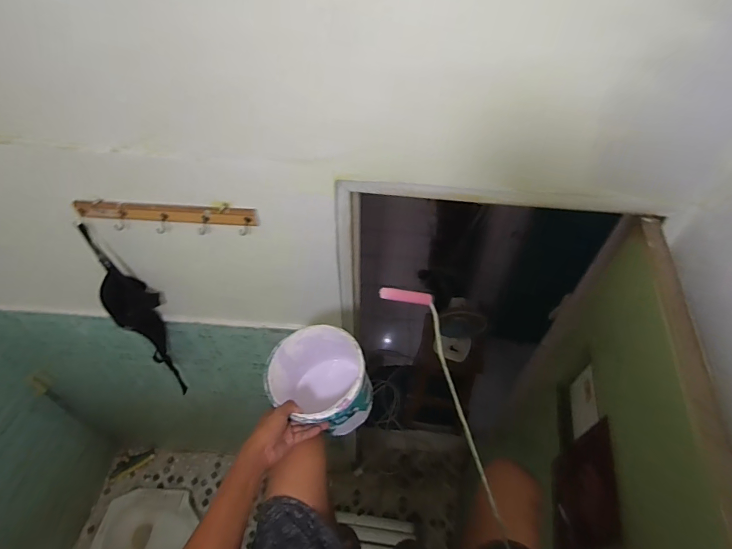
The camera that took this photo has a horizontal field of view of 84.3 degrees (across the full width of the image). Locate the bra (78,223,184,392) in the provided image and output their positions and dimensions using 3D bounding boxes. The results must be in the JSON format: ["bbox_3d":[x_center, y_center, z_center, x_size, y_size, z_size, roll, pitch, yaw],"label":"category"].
[{"bbox_3d":[-0.617,0.134,1.141,0.119,0.629,0.111,29,56,24],"label":"bra"}]

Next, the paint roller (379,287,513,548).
[{"bbox_3d":[0.155,0.217,0.668,0.107,0.021,0.496,-3,51,-27],"label":"paint roller"}]

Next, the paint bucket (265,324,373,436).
[{"bbox_3d":[-0.084,0.205,0.739,0.167,0.159,0.167,-1,49,1],"label":"paint bucket"}]

